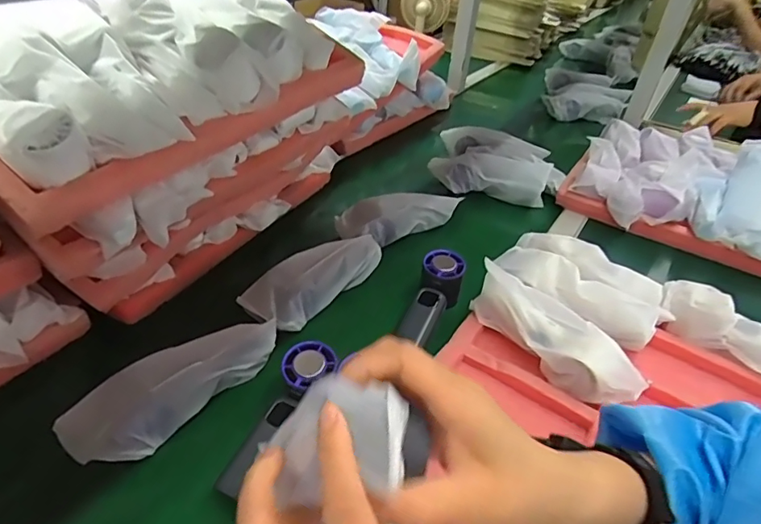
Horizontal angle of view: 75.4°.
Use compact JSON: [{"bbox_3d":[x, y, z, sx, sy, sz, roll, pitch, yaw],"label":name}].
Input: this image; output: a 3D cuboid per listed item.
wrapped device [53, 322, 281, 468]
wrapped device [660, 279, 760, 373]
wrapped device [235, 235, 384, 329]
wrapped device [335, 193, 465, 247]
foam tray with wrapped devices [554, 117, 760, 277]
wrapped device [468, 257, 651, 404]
[{"bbox_3d":[-0.192,0.111,0.470,0.061,0.053,0.199,30,44,30],"label":"wrapped device"},{"bbox_3d":[0.401,0.077,0.541,0.170,0.041,0.068,33,45,32],"label":"wrapped device"},{"bbox_3d":[-0.074,0.017,0.603,0.067,0.054,0.191,32,45,31],"label":"wrapped device"},{"bbox_3d":[0.031,-0.067,0.725,0.188,0.050,0.053,-13,41,-22],"label":"wrapped device"},{"bbox_3d":[0.549,-0.127,0.816,0.405,0.113,0.299,28,43,27],"label":"foam tray with wrapped devices"},{"bbox_3d":[0.181,0.075,0.517,0.063,0.064,0.182,-24,46,-33],"label":"wrapped device"}]

